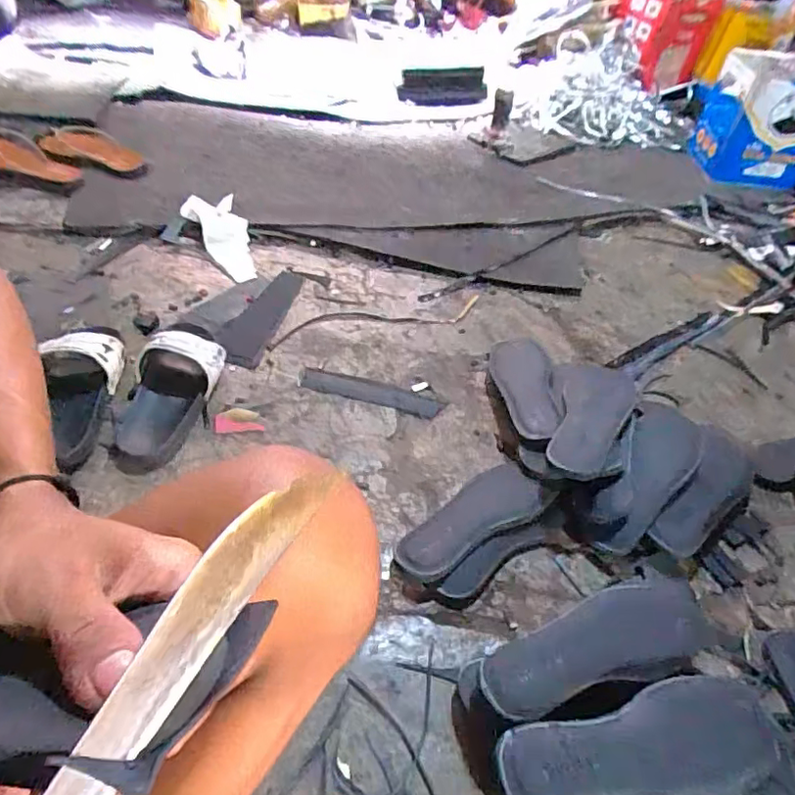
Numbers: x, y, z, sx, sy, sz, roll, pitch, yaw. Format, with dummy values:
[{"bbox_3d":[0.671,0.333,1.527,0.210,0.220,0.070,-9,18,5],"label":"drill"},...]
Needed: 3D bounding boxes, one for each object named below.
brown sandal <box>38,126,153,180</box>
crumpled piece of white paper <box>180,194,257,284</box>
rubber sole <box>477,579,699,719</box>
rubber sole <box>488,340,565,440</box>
[{"bbox_3d":[-0.653,-0.537,1.231,0.257,0.036,0.112,20,46,13],"label":"brown sandal"},{"bbox_3d":[-0.338,-0.311,1.101,0.105,0.050,0.249,-20,67,-21],"label":"crumpled piece of white paper"},{"bbox_3d":[0.196,0.237,0.550,0.250,0.030,0.078,-12,47,-17],"label":"rubber sole"},{"bbox_3d":[0.205,-0.019,0.879,0.096,0.028,0.270,-13,32,7],"label":"rubber sole"}]

